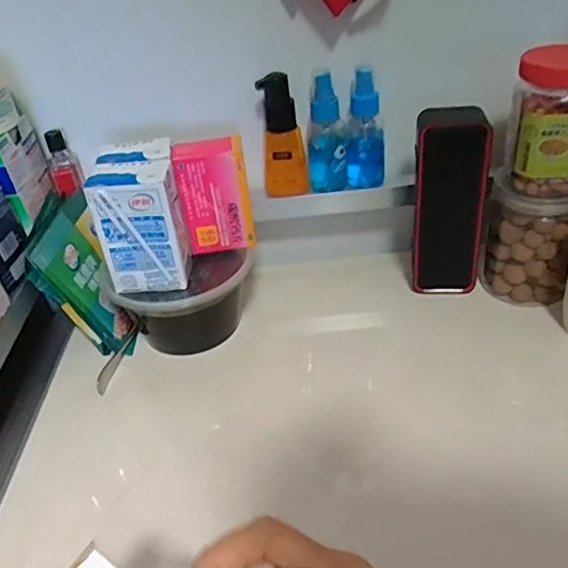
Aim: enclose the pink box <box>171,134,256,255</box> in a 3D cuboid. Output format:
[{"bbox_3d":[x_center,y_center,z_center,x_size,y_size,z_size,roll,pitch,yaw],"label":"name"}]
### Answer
[{"bbox_3d":[-0.061,-0.079,0.513,0.060,0.099,0.028,-6,36,0],"label":"pink box"}]

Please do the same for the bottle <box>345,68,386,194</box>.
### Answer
[{"bbox_3d":[0.082,-0.154,0.562,0.036,0.118,0.031,1,37,10],"label":"bottle"}]

